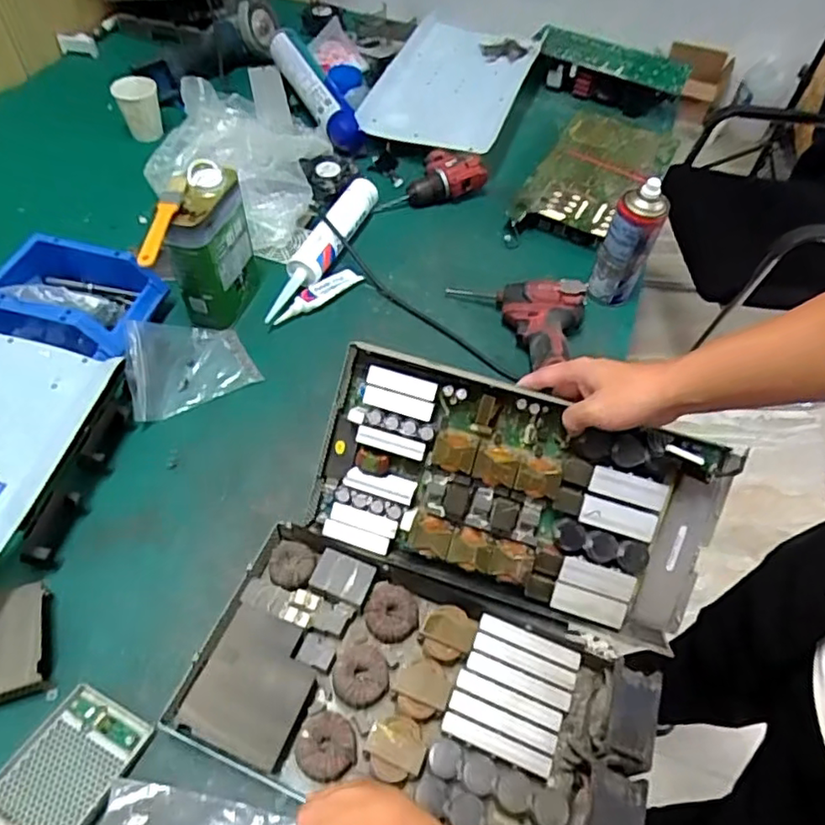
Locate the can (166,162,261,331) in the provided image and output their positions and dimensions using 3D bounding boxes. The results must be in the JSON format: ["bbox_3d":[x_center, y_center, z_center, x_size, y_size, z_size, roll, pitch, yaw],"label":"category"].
[{"bbox_3d":[-0.253,-0.210,0.781,0.065,0.173,0.115,10,54,3],"label":"can"}]

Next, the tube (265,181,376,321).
[{"bbox_3d":[-0.131,-0.248,0.903,0.053,0.041,0.312,18,55,9],"label":"tube"}]

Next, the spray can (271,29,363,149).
[{"bbox_3d":[-0.181,-0.600,1.114,0.069,0.077,0.319,-19,58,-18],"label":"spray can"}]

